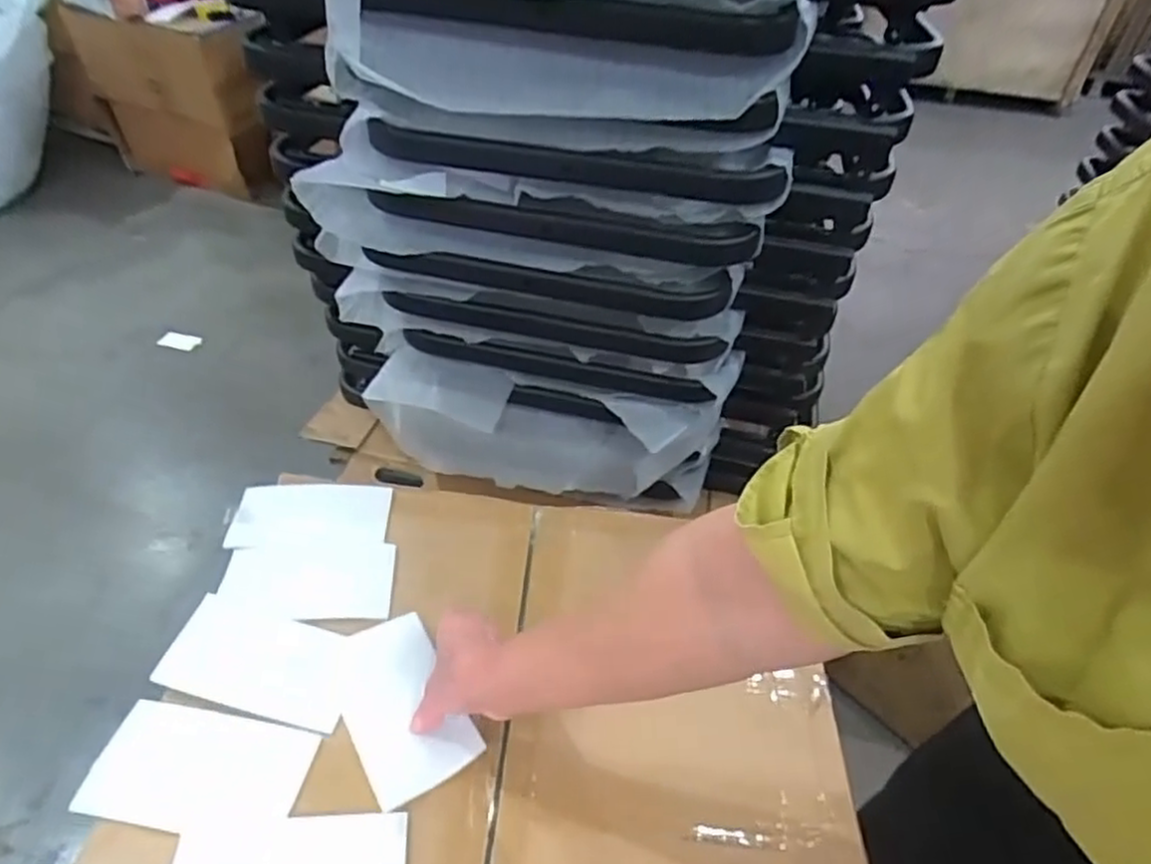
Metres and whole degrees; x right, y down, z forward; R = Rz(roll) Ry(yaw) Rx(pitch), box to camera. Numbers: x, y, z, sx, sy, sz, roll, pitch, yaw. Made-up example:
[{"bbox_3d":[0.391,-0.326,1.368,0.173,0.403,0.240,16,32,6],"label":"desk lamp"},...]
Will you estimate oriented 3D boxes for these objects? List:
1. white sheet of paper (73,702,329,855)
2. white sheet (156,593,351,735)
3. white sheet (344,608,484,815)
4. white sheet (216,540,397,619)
[{"bbox_3d":[-0.260,0.234,0.499,0.142,0.011,0.081,8,39,6],"label":"white sheet of paper"},{"bbox_3d":[-0.242,0.177,0.564,0.138,0.006,0.078,15,40,2],"label":"white sheet"},{"bbox_3d":[-0.138,0.208,0.565,0.080,0.010,0.147,-18,45,-25],"label":"white sheet"},{"bbox_3d":[-0.231,0.128,0.626,0.140,0.010,0.077,3,42,-10],"label":"white sheet"}]

